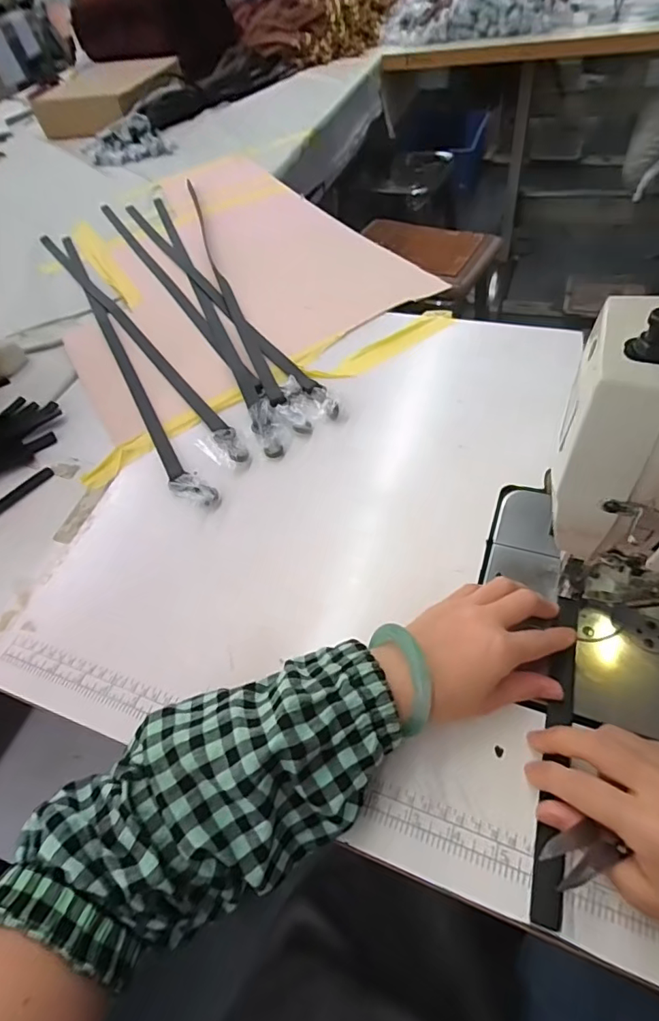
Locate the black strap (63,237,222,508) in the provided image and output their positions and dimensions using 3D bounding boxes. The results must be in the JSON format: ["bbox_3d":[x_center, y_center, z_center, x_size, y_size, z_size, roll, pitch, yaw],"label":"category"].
[{"bbox_3d":[-0.292,-0.235,0.679,0.037,0.014,0.724,-29,53,-12],"label":"black strap"}]

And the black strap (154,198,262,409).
[{"bbox_3d":[-0.192,-0.331,0.727,0.019,0.009,0.629,-22,52,-7],"label":"black strap"}]

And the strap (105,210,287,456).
[{"bbox_3d":[-0.204,-0.289,0.686,0.038,0.013,0.673,-26,56,-14],"label":"strap"}]

